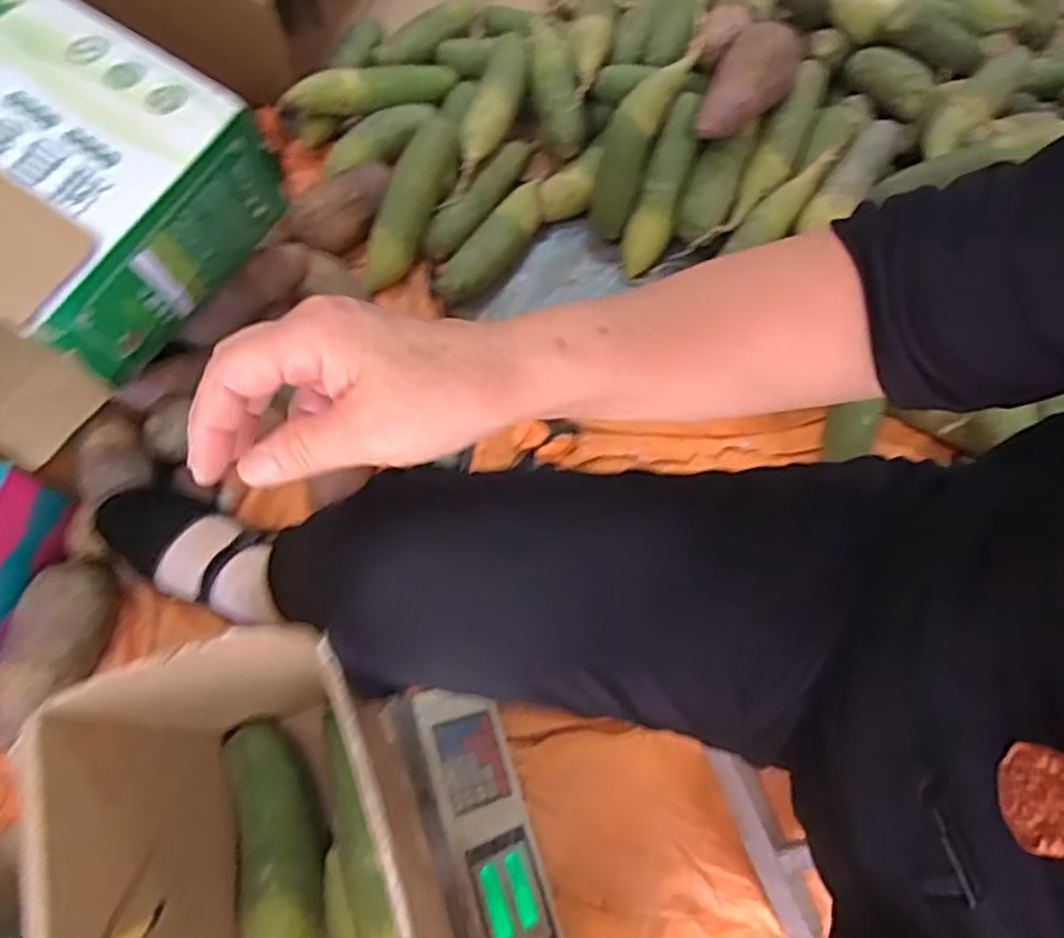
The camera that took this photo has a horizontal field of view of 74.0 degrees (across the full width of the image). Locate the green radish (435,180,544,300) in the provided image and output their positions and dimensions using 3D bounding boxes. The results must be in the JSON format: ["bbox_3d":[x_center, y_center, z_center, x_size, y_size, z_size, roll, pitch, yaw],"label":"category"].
[{"bbox_3d":[-0.042,-0.278,0.845,0.059,0.042,0.197,39,73,11],"label":"green radish"}]

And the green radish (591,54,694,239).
[{"bbox_3d":[0.115,-0.382,0.812,0.056,0.049,0.217,25,105,7],"label":"green radish"}]

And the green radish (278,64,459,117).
[{"bbox_3d":[-0.203,-0.485,0.907,0.222,0.052,0.058,-27,72,-31],"label":"green radish"}]

